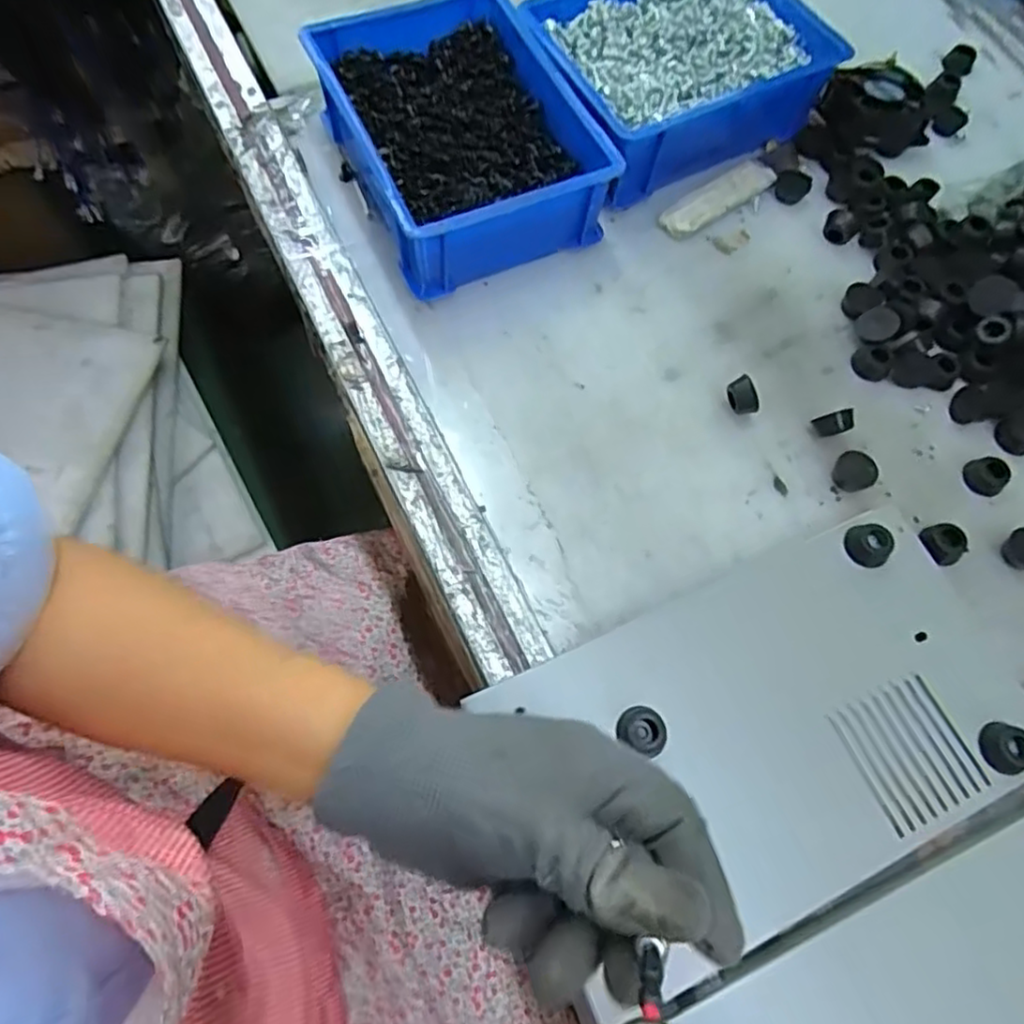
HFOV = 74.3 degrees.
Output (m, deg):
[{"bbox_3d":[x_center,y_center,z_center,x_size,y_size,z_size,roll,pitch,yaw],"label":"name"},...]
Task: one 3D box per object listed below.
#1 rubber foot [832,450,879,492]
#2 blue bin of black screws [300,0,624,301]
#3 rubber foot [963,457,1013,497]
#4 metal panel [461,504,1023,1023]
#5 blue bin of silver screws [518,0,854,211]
[{"bbox_3d":[0.208,-0.024,0.410,0.019,0.015,0.024,-38,74,-15],"label":"rubber foot"},{"bbox_3d":[-0.036,-0.255,0.459,0.146,0.064,0.195,-24,71,-11],"label":"blue bin of black screws"},{"bbox_3d":[0.292,-0.023,0.415,0.021,0.012,0.021,1,68,-2],"label":"rubber foot"},{"bbox_3d":[0.135,0.108,0.343,0.263,0.020,0.155,-21,71,-10],"label":"metal panel"},{"bbox_3d":[0.123,-0.328,0.499,0.202,0.063,0.150,-27,72,-12],"label":"blue bin of silver screws"}]

